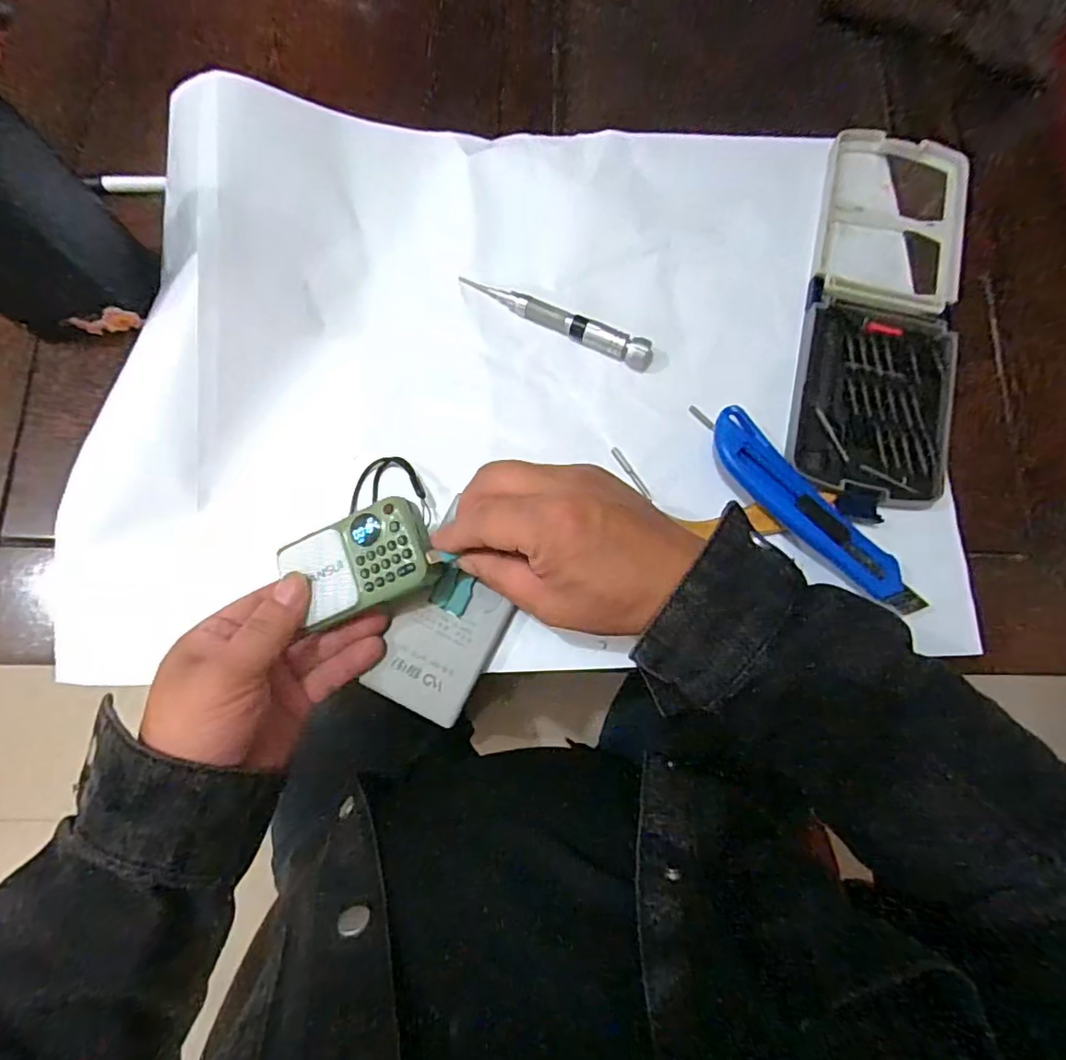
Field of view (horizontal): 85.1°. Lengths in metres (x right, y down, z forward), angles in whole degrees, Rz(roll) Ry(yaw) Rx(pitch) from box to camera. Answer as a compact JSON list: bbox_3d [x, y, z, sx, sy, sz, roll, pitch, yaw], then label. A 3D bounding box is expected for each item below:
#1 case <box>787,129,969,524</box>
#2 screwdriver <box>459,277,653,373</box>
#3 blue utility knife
[{"bbox_3d":[0.253,-0.159,0.420,0.105,0.020,0.305,12,79,1],"label":"case"},{"bbox_3d":[0.017,-0.152,0.417,0.147,0.021,0.019,26,79,4],"label":"screwdriver"},{"bbox_3d":[0.180,-0.009,0.375,0.037,0.017,0.172,-41,82,-8],"label":"blue utility knife"}]

